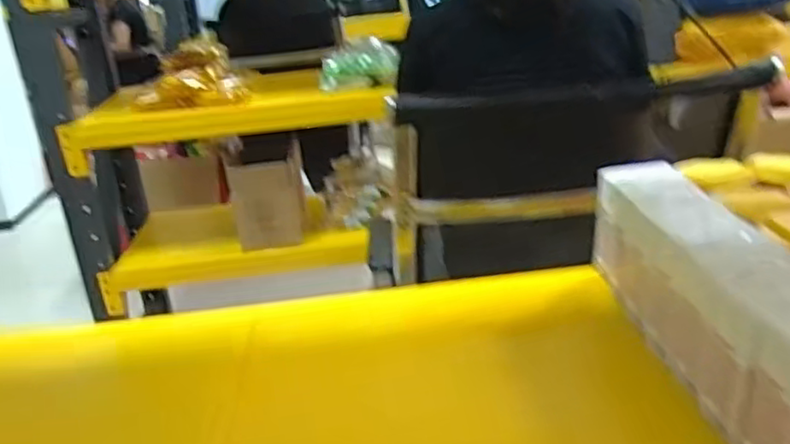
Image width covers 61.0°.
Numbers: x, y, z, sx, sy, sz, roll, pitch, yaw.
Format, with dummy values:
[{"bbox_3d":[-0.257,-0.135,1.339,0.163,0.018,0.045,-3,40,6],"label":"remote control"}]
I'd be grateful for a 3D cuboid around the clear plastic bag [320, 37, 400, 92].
[{"bbox_3d":[-0.090,-0.382,1.623,0.181,0.092,0.210,-6,22,-2],"label":"clear plastic bag"}]

